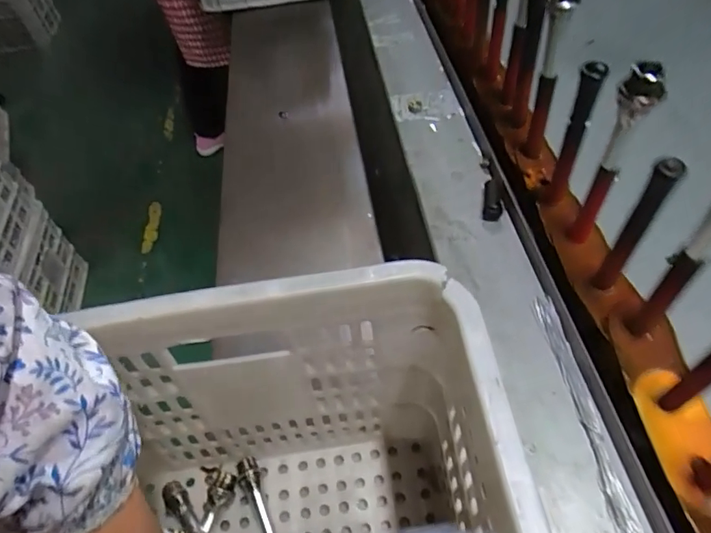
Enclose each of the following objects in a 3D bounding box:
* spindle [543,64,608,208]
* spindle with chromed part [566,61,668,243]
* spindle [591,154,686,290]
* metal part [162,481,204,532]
[{"bbox_3d":[0.185,-0.104,0.423,0.016,0.155,0.019,30,59,25],"label":"spindle"},{"bbox_3d":[0.193,-0.069,0.380,0.025,0.181,0.025,27,58,23],"label":"spindle with chromed part"},{"bbox_3d":[0.202,-0.021,0.360,0.017,0.151,0.019,27,58,23],"label":"spindle"},{"bbox_3d":[-0.165,0.245,0.477,0.021,0.023,0.079,-33,57,-20],"label":"metal part"}]

